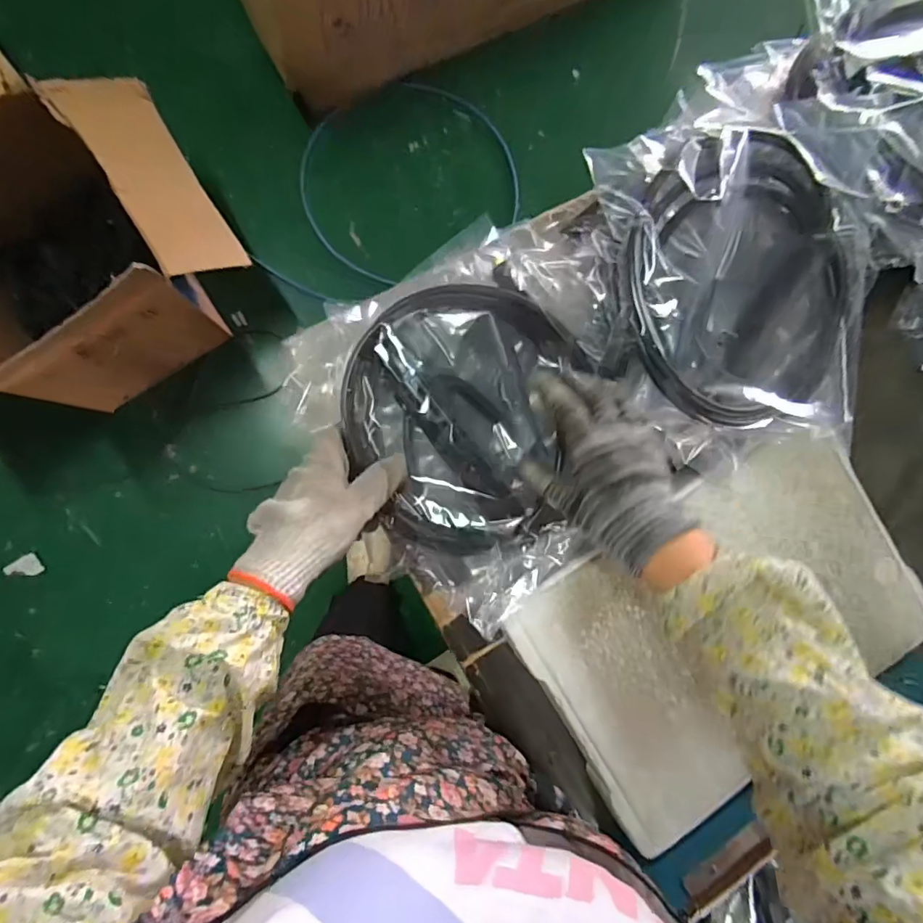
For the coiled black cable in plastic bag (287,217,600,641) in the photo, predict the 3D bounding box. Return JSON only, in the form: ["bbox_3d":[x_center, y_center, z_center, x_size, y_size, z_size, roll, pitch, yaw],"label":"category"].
[{"bbox_3d":[0.014,-0.025,0.463,0.230,0.067,0.299,-32,93,-8],"label":"coiled black cable in plastic bag"}]

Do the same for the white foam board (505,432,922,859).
[{"bbox_3d":[0.275,0.156,0.513,0.401,0.024,0.274,-30,93,-8],"label":"white foam board"}]

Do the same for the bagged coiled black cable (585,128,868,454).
[{"bbox_3d":[0.235,-0.163,0.444,0.236,0.048,0.287,-2,89,-8],"label":"bagged coiled black cable"}]

